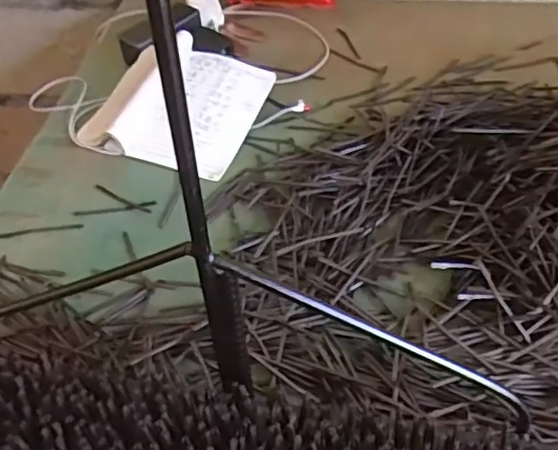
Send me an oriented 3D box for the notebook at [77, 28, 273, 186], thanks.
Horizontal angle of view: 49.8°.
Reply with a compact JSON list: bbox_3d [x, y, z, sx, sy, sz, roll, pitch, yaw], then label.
[{"bbox_3d":[-0.139,-0.166,0.806,0.212,0.058,0.202,15,48,16],"label":"notebook"}]

